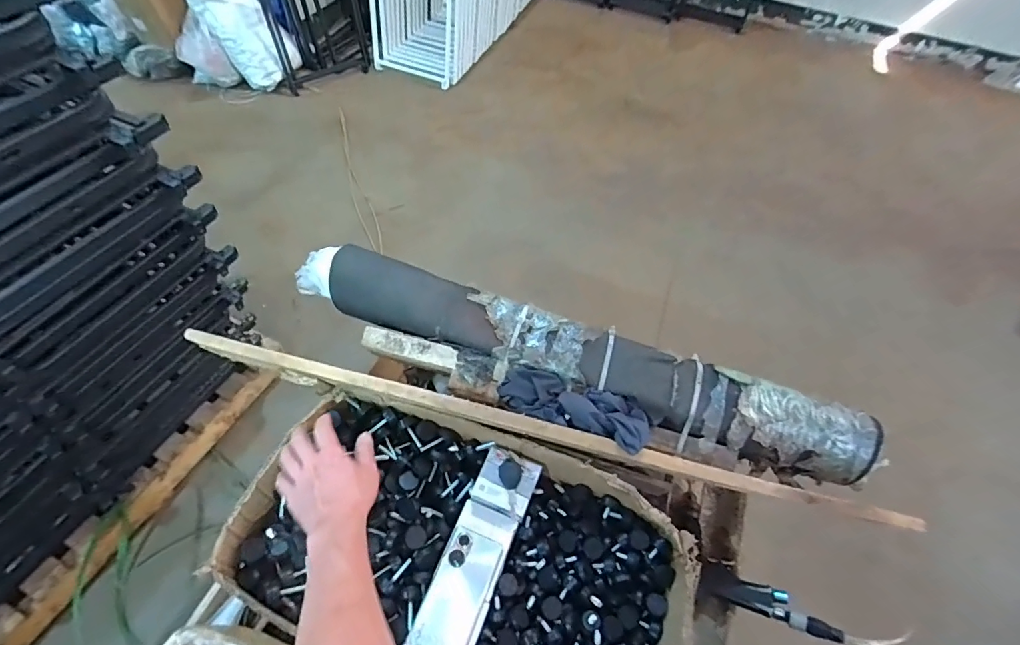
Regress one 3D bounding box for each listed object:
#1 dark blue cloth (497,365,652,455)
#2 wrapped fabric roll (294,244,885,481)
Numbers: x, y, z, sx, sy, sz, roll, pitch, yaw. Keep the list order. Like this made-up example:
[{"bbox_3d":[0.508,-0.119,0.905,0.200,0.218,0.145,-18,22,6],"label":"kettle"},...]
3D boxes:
[{"bbox_3d":[0.096,0.121,0.701,0.226,0.048,0.089,24,56,12],"label":"dark blue cloth"},{"bbox_3d":[0.075,0.059,0.769,0.963,0.108,0.165,19,55,9],"label":"wrapped fabric roll"}]

